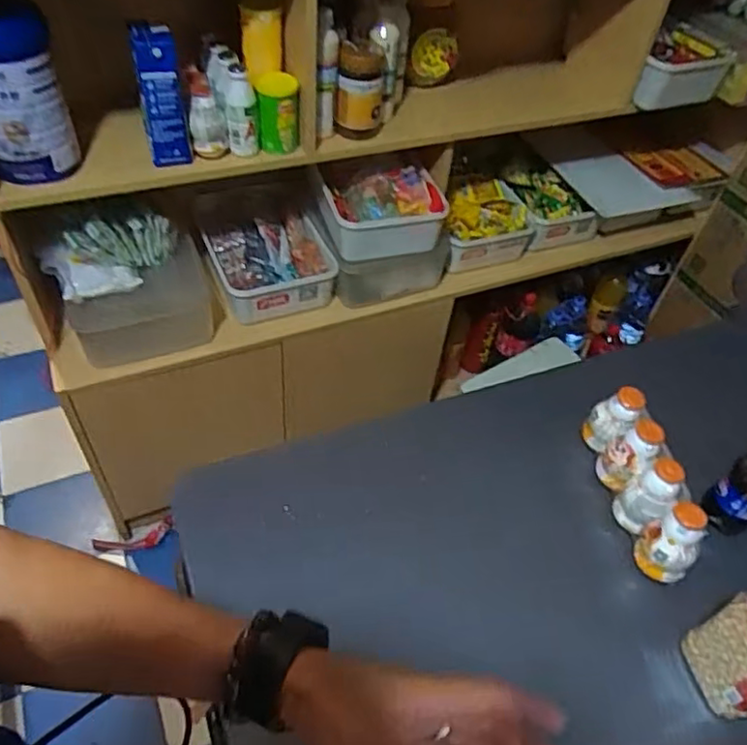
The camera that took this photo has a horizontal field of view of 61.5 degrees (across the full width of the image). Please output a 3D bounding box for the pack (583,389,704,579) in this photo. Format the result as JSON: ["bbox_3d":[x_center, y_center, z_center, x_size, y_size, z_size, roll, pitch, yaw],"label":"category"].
[{"bbox_3d":[0.328,0.129,0.774,0.050,0.095,0.232,-3,49,-9],"label":"pack"}]

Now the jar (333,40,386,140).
[{"bbox_3d":[-0.022,-0.489,1.095,0.077,0.143,0.077,3,48,-3],"label":"jar"}]

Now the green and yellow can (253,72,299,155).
[{"bbox_3d":[-0.164,-0.441,1.057,0.068,0.117,0.068,3,48,-3],"label":"green and yellow can"}]

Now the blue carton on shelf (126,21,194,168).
[{"bbox_3d":[-0.330,-0.427,0.973,0.066,0.188,0.074,-11,51,-15],"label":"blue carton on shelf"}]

